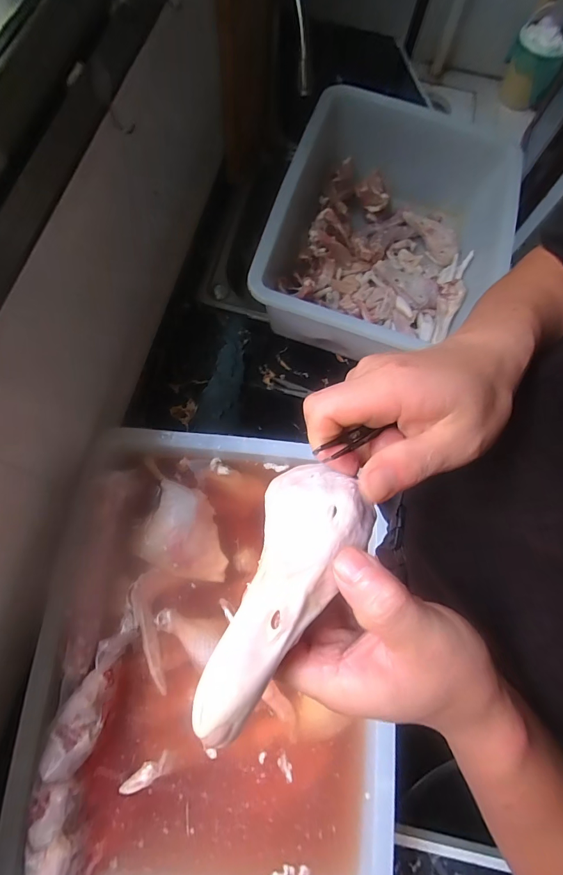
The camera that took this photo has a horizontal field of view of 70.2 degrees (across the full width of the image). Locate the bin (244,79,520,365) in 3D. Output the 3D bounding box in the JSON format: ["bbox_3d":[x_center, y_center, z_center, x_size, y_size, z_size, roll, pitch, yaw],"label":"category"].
[{"bbox_3d":[0.181,-0.341,0.690,0.369,0.176,0.442,15,73,2],"label":"bin"}]

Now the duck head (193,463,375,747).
[{"bbox_3d":[0.001,0.066,0.180,0.048,0.030,0.120,26,62,5],"label":"duck head"}]

